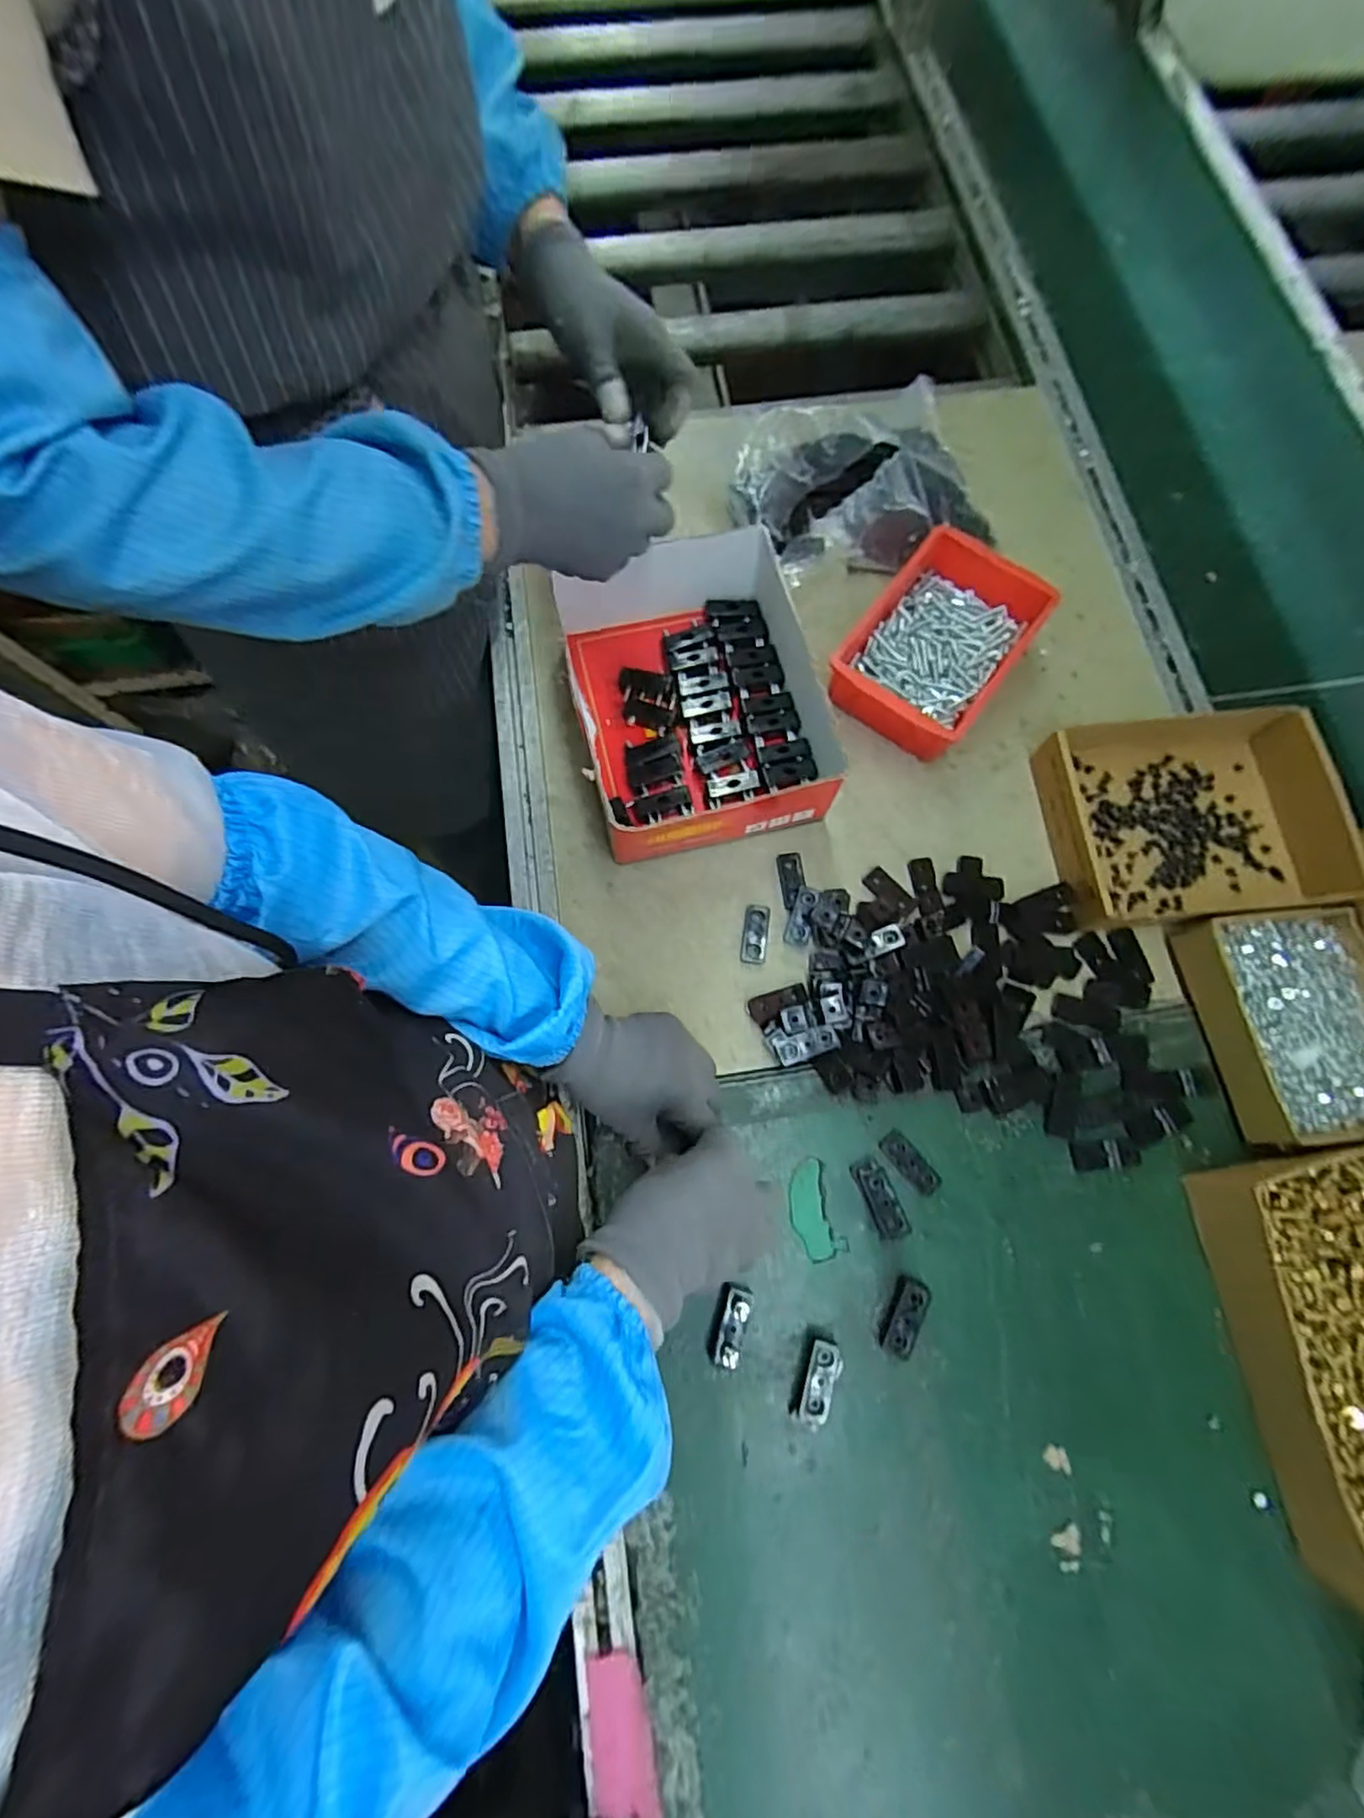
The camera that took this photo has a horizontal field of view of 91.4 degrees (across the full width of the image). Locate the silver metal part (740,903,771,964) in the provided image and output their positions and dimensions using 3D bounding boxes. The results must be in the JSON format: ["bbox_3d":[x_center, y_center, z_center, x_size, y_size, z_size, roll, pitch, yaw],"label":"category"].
[{"bbox_3d":[0.063,0.021,0.572,0.021,0.004,0.052,9,73,2],"label":"silver metal part"}]

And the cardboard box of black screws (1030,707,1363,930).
[{"bbox_3d":[0.441,-0.080,0.582,0.246,0.047,0.183,-5,73,-2],"label":"cardboard box of black screws"}]

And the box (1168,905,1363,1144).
[{"bbox_3d":[0.496,0.091,0.535,0.140,0.041,0.175,-7,73,-3],"label":"box"}]

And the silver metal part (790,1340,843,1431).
[{"bbox_3d":[0.095,0.332,0.467,0.024,0.017,0.051,24,74,7],"label":"silver metal part"}]

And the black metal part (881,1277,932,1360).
[{"bbox_3d":[0.161,0.294,0.479,0.020,0.020,0.052,25,74,7],"label":"black metal part"}]

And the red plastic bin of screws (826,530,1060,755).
[{"bbox_3d":[0.238,-0.245,0.627,0.133,0.059,0.201,34,75,9],"label":"red plastic bin of screws"}]

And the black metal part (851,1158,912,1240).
[{"bbox_3d":[0.151,0.220,0.502,0.021,0.017,0.058,-22,74,-7],"label":"black metal part"}]

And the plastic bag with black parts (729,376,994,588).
[{"bbox_3d":[0.173,-0.410,0.654,0.229,0.086,0.155,-15,73,-5],"label":"plastic bag with black parts"}]

